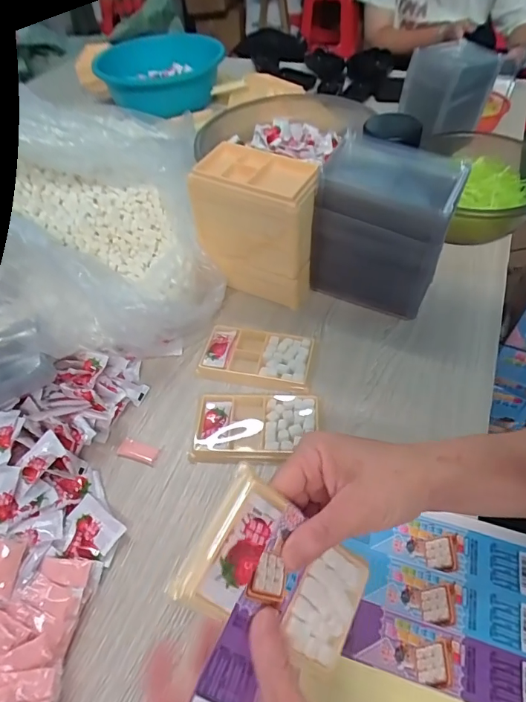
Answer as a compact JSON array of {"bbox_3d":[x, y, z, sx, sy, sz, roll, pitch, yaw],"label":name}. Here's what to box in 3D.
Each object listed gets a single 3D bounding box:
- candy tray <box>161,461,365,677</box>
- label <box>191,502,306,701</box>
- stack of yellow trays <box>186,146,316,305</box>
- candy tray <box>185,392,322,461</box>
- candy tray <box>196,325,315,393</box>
[{"bbox_3d":[0.014,0.135,0.262,0.011,0.131,0.071,-6,48,52],"label":"candy tray"},{"bbox_3d":[0.000,0.145,0.242,0.010,0.036,0.112,-13,45,54],"label":"label"},{"bbox_3d":[-0.005,-0.149,0.540,0.140,0.162,0.074,20,54,20],"label":"stack of yellow trays"},{"bbox_3d":[-0.007,0.078,0.449,0.124,0.020,0.075,1,50,5],"label":"candy tray"},{"bbox_3d":[-0.008,0.007,0.508,0.127,0.013,0.072,9,51,12],"label":"candy tray"}]

